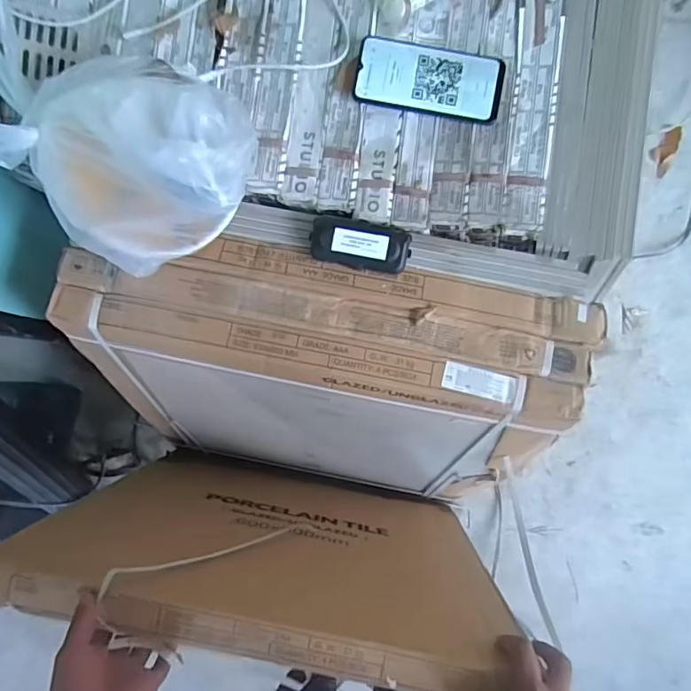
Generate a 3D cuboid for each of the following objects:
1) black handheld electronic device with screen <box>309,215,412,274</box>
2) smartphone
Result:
[{"bbox_3d":[0.015,-0.109,0.551,0.105,0.029,0.048,9,86,1],"label":"black handheld electronic device with screen"},{"bbox_3d":[0.092,-0.292,0.561,0.156,0.012,0.070,10,90,1],"label":"smartphone"}]

